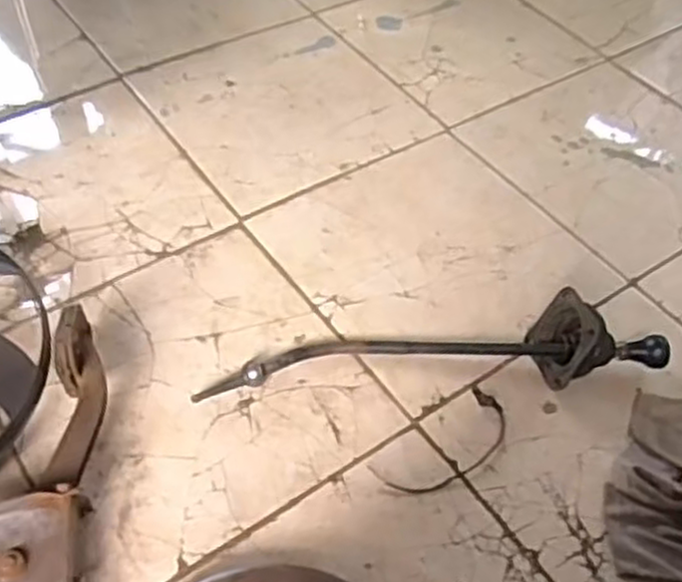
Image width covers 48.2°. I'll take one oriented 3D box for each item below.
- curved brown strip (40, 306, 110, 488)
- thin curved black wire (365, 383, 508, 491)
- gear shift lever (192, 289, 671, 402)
[{"bbox_3d":[-0.290,0.115,0.835,0.055,0.056,0.201,-2,68,-6],"label":"curved brown strip"},{"bbox_3d":[0.131,0.191,0.925,0.188,0.009,0.081,-32,60,-26],"label":"thin curved black wire"},{"bbox_3d":[0.120,0.076,0.953,0.594,0.098,0.115,-5,54,-8],"label":"gear shift lever"}]

